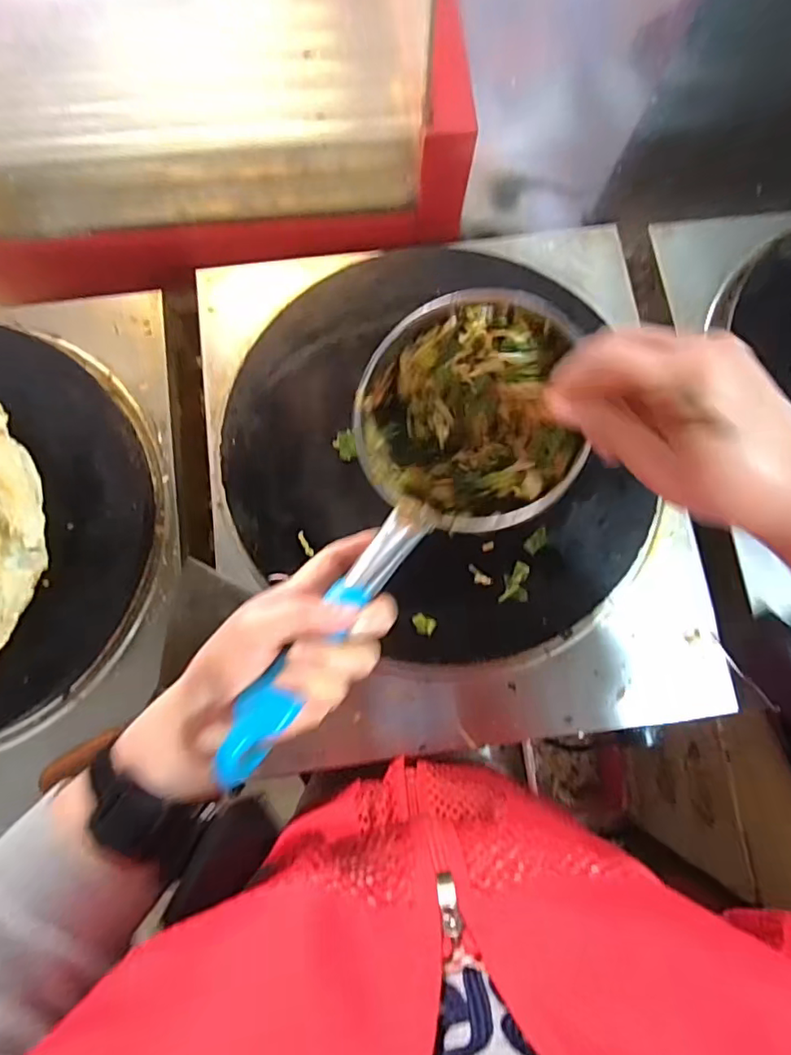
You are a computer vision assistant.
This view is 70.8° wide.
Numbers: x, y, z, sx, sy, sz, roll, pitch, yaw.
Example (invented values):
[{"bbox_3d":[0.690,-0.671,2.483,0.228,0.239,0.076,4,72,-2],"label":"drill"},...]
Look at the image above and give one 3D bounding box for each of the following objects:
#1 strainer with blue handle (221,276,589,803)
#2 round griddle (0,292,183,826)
[{"bbox_3d":[0.007,0.000,0.361,0.155,0.109,0.334,25,66,6],"label":"strainer with blue handle"},{"bbox_3d":[-0.419,0.025,0.510,0.426,0.084,0.496,-5,81,-6],"label":"round griddle"}]

